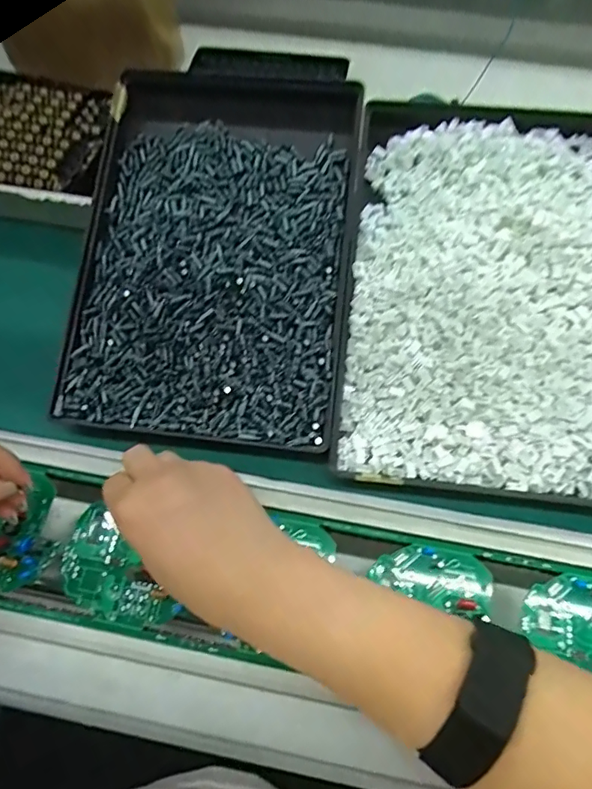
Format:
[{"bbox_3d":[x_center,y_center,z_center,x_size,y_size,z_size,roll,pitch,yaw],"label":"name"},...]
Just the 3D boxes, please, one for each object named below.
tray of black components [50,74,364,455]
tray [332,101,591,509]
[{"bbox_3d":[-0.058,-0.107,0.353,0.191,0.028,0.279,7,77,3],"label":"tray of black components"},{"bbox_3d":[0.132,-0.074,0.330,0.188,0.025,0.277,6,82,4],"label":"tray"}]

